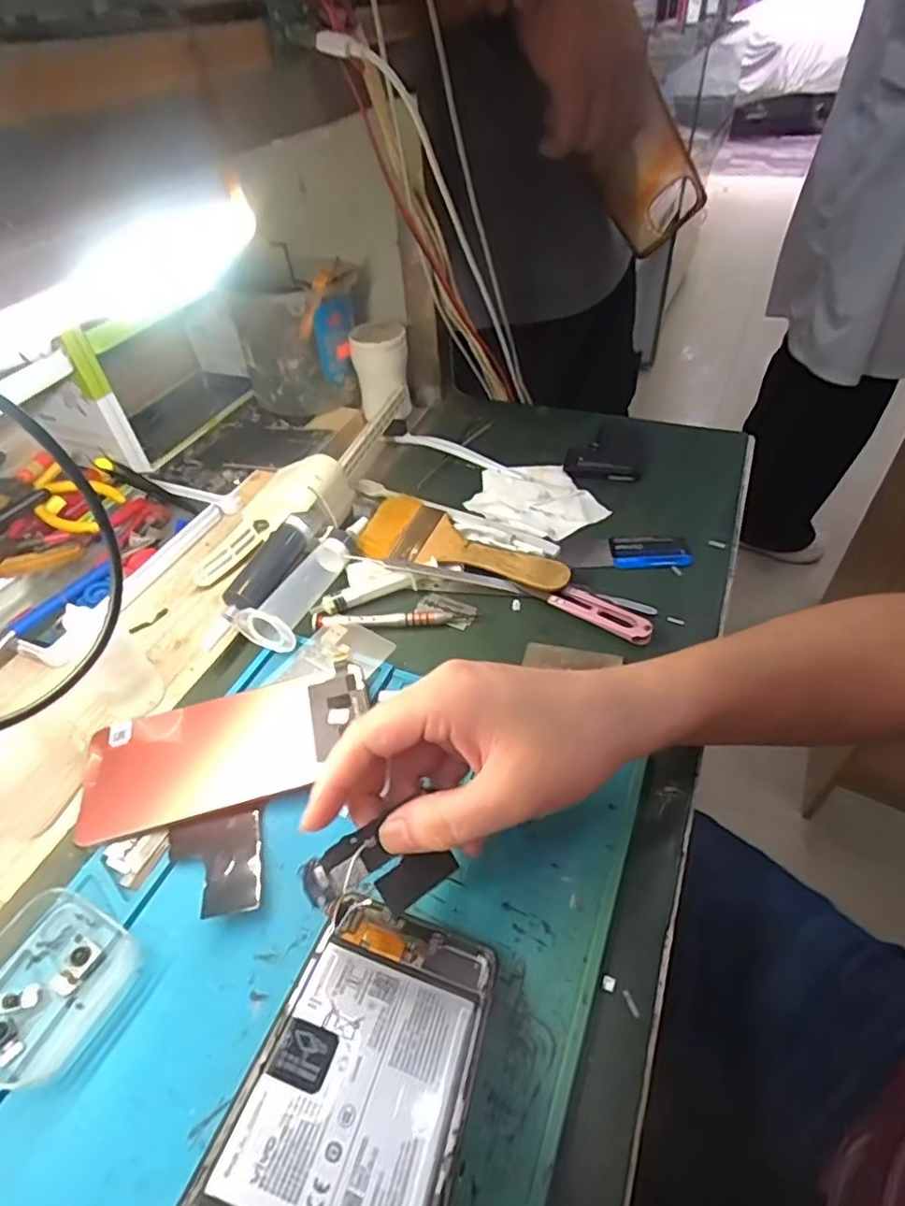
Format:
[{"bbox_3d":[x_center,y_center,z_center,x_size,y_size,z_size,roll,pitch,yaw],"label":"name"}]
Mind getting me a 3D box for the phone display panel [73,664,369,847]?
[{"bbox_3d":[-0.126,0.082,0.340,0.157,0.010,0.069,-12,47,-8],"label":"phone display panel"}]

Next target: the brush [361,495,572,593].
[{"bbox_3d":[0.011,-0.044,0.454,0.160,0.013,0.063,16,50,19],"label":"brush"}]

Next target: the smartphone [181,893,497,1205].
[{"bbox_3d":[-0.035,0.173,0.198,0.072,0.005,0.158,18,28,9],"label":"smartphone"}]

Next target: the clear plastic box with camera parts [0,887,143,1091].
[{"bbox_3d":[-0.178,0.164,0.262,0.060,0.020,0.062,19,50,21],"label":"clear plastic box with camera parts"}]

